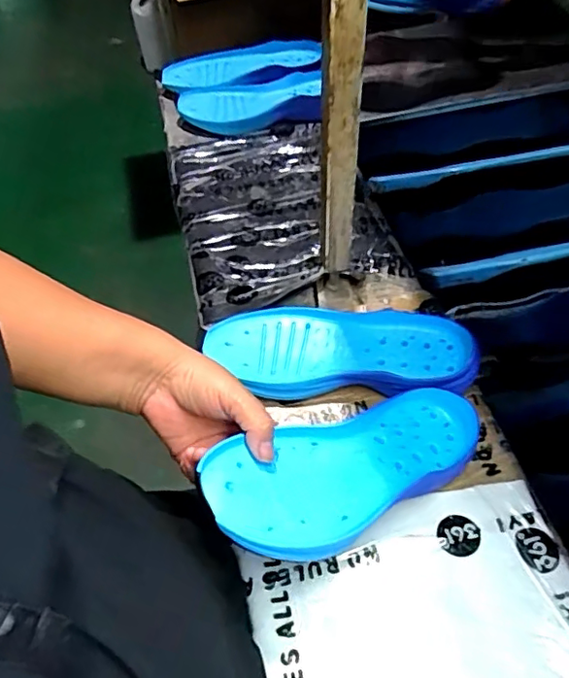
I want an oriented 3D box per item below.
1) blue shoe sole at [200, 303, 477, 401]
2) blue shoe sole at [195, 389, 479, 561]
[{"bbox_3d":[0.050,0.010,0.533,0.240,0.038,0.093,2,54,5],"label":"blue shoe sole"},{"bbox_3d":[0.052,0.093,0.423,0.241,0.031,0.089,-12,52,-34],"label":"blue shoe sole"}]

